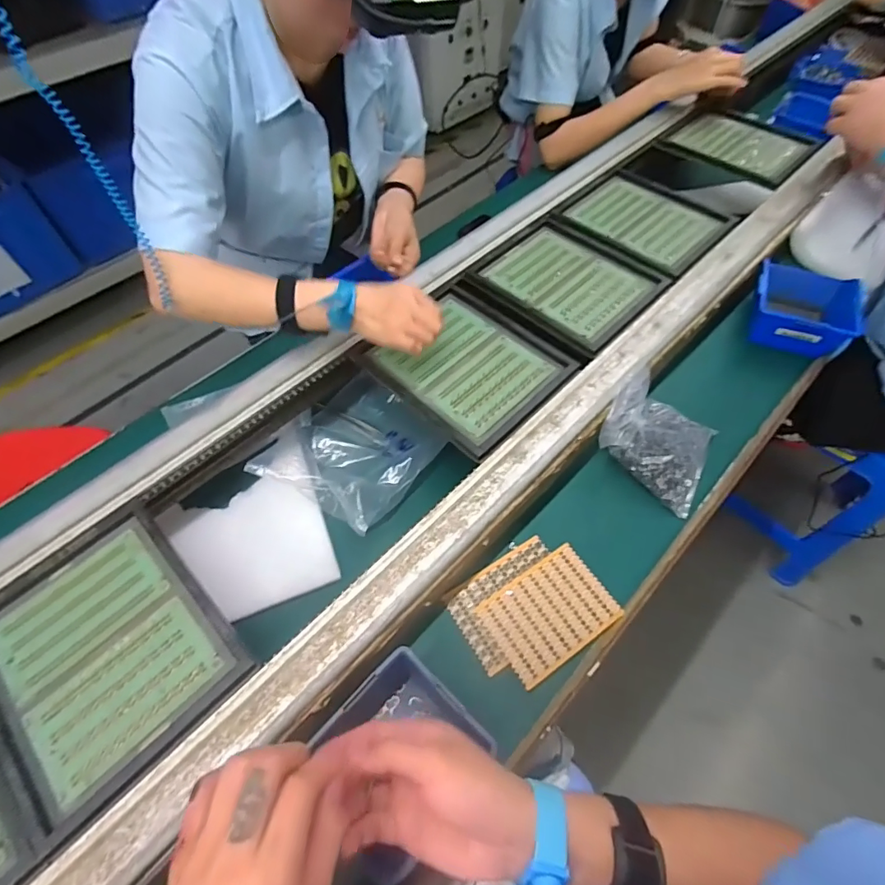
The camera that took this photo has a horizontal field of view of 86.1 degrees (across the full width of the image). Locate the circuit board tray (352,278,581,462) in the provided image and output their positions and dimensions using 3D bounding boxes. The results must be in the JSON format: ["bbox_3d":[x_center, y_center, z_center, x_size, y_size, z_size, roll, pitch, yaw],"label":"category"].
[{"bbox_3d":[0.034,-0.102,0.588,0.190,0.021,0.215,-40,66,-23],"label":"circuit board tray"}]

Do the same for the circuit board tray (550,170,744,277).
[{"bbox_3d":[0.313,-0.345,0.727,0.215,0.019,0.184,40,65,22],"label":"circuit board tray"}]

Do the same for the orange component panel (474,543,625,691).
[{"bbox_3d":[0.107,0.169,0.476,0.122,0.009,0.090,-29,63,-18],"label":"orange component panel"}]

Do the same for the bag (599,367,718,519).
[{"bbox_3d":[0.250,-0.004,0.547,0.130,0.064,0.111,31,62,18],"label":"bag"}]

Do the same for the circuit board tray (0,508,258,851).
[{"bbox_3d":[-0.296,0.183,0.416,0.209,0.011,0.173,40,65,22],"label":"circuit board tray"}]

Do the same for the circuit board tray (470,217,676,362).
[{"bbox_3d":[0.175,-0.228,0.659,0.190,0.014,0.217,-39,66,-22],"label":"circuit board tray"}]

